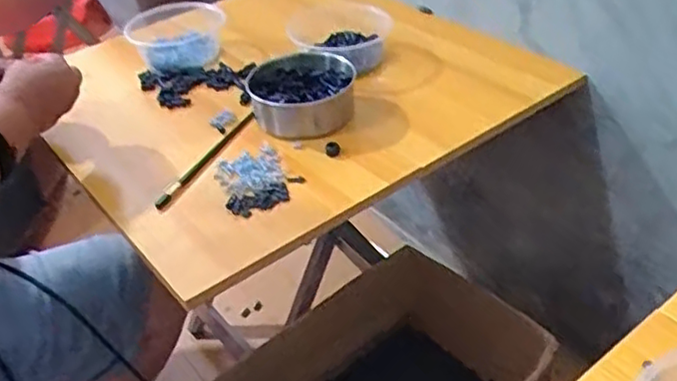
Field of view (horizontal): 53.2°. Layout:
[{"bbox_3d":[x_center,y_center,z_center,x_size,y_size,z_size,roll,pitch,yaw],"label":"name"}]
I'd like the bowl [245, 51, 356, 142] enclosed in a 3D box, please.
[{"bbox_3d":[-0.043,-0.116,0.825,0.131,0.067,0.106,-8,39,-3],"label":"bowl"}]

